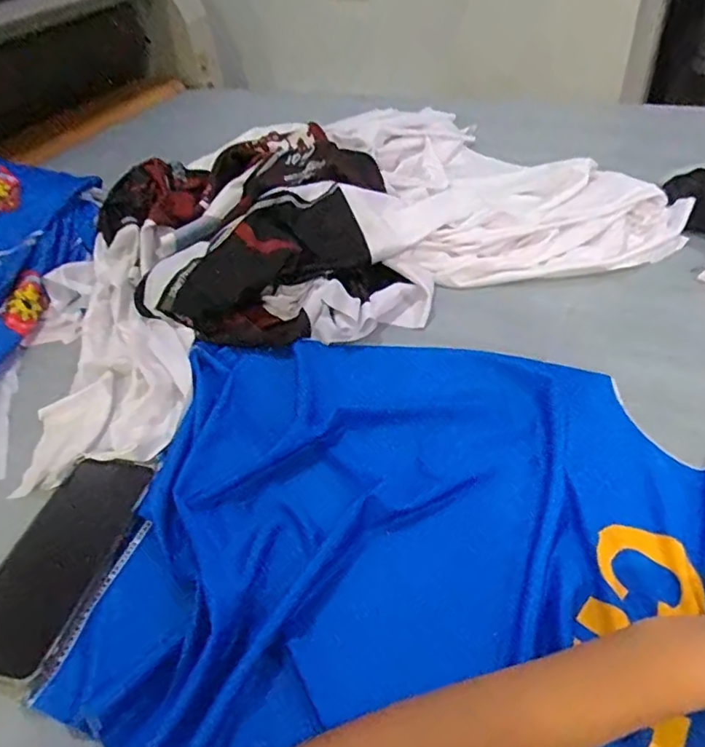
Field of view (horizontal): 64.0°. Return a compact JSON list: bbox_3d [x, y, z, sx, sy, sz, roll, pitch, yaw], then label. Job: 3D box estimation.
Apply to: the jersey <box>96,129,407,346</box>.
[{"bbox_3d":[-0.108,-0.172,0.669,0.351,0.096,0.315,-14,43,-10],"label":"jersey"}]

